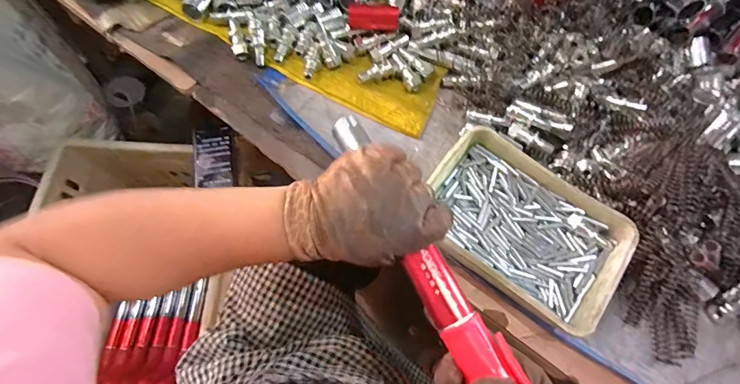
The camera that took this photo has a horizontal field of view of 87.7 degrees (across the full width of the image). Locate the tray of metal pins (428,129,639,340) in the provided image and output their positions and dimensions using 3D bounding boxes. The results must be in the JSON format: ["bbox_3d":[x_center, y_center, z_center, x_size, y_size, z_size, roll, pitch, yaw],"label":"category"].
[{"bbox_3d":[0.155,0.032,0.395,0.196,0.036,0.134,36,79,10],"label":"tray of metal pins"}]

